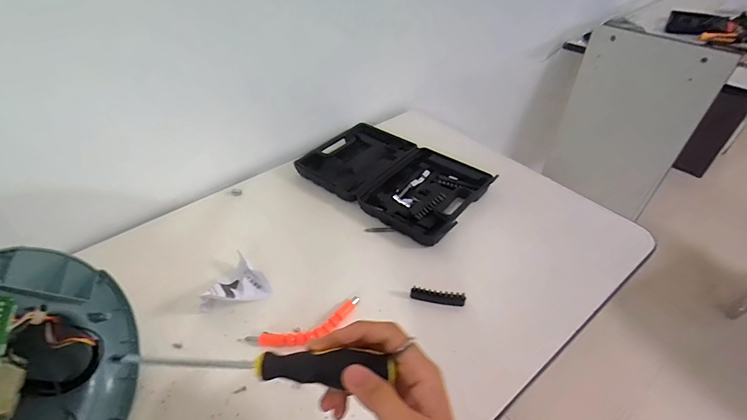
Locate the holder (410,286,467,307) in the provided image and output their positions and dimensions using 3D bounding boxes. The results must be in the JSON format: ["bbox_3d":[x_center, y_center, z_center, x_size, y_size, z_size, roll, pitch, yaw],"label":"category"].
[{"bbox_3d":[0.091,0.124,0.514,0.076,0.024,0.012,6,43,9],"label":"holder"}]

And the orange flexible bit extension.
[{"bbox_3d":[-0.091,0.159,0.486,0.160,0.015,0.042,-16,44,-15],"label":"orange flexible bit extension"}]

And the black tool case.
[{"bbox_3d":[0.029,-0.065,0.708,0.340,0.047,0.206,30,51,30],"label":"black tool case"}]

